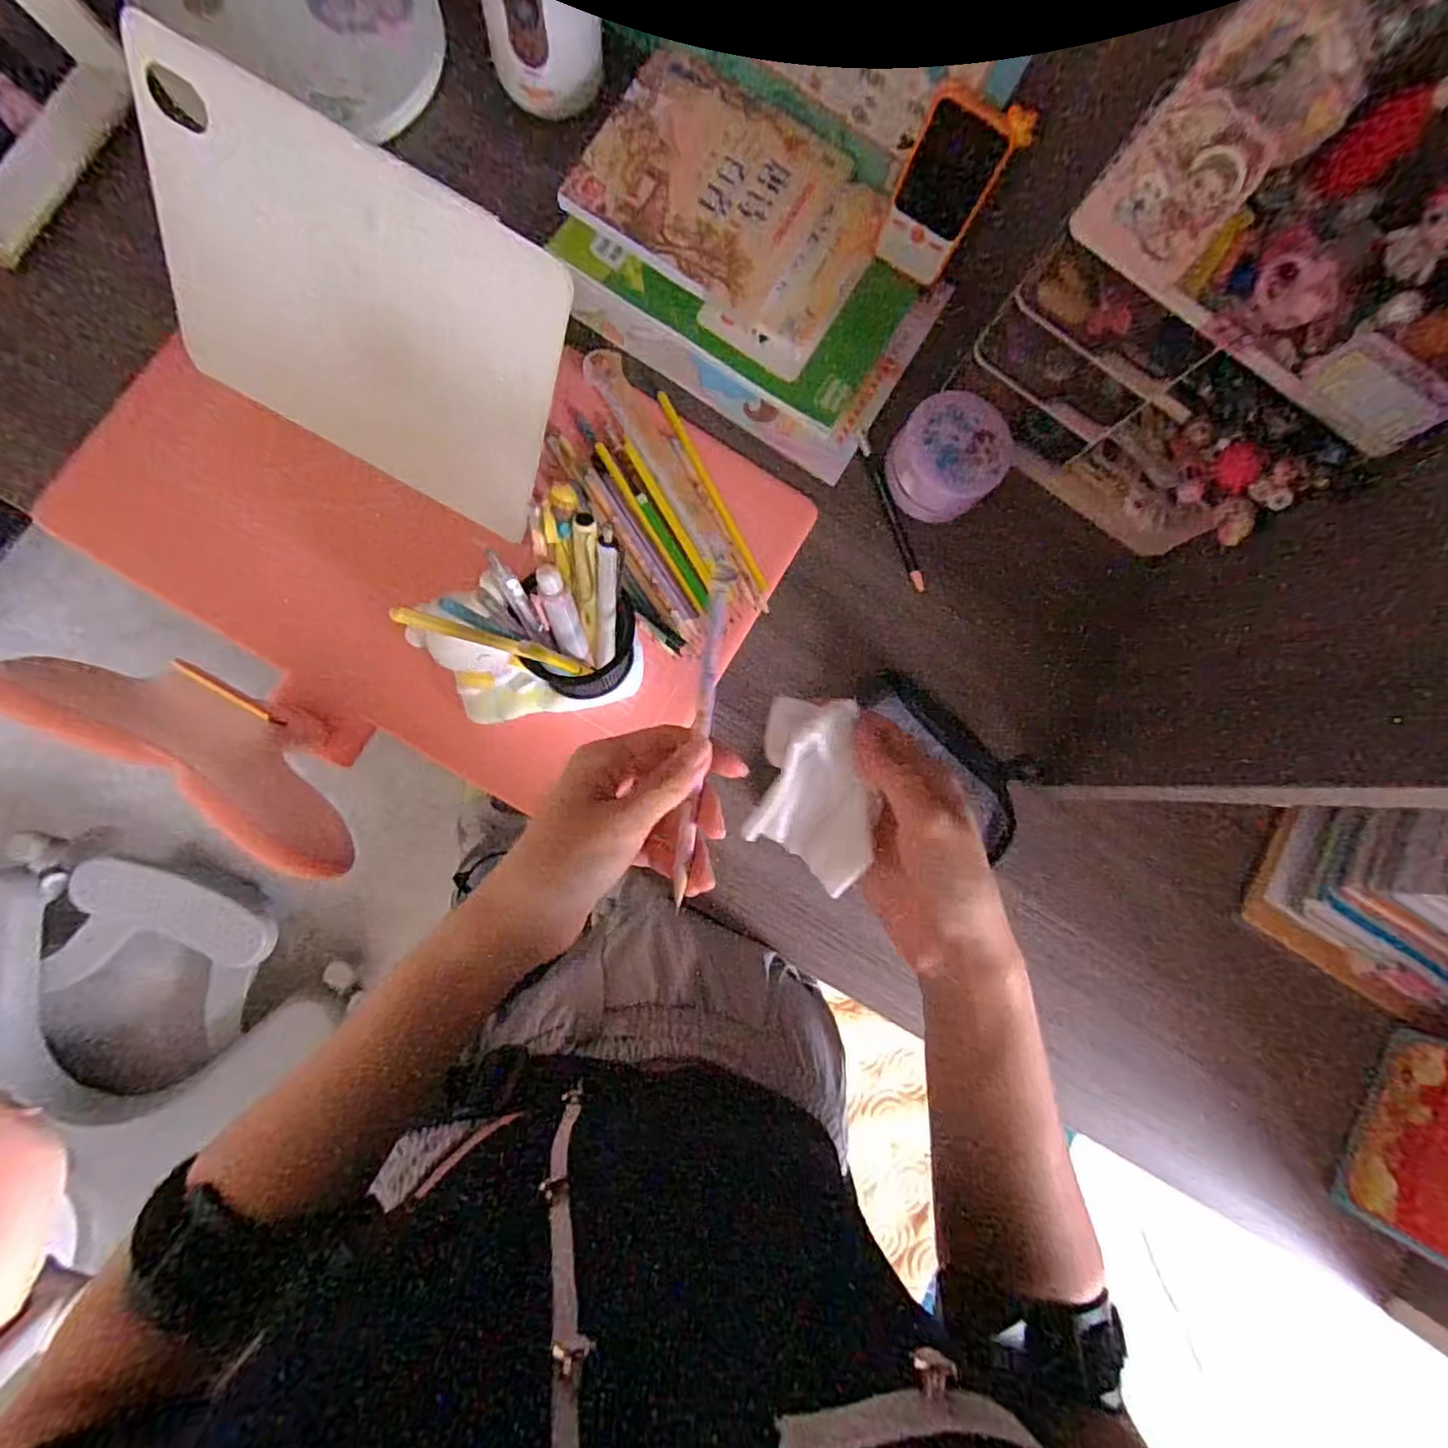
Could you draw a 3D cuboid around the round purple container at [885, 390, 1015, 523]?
[{"bbox_3d":[0.177,-0.210,0.522,0.084,0.063,0.082,1,85,-7],"label":"round purple container"}]

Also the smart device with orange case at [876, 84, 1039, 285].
[{"bbox_3d":[0.161,-0.392,0.480,0.069,0.117,0.015,39,66,2],"label":"smart device with orange case"}]

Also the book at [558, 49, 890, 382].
[{"bbox_3d":[0.006,-0.401,0.509,0.220,0.019,0.159,32,88,-9],"label":"book"}]

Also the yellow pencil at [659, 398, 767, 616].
[{"bbox_3d":[-0.006,-0.175,0.512,0.011,0.009,0.187,-27,89,-9],"label":"yellow pencil"}]

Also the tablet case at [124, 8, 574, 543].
[{"bbox_3d":[-0.233,-0.256,0.413,0.267,0.182,0.010,28,41,-2],"label":"tablet case"}]

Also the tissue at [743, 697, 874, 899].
[{"bbox_3d":[0.040,0.033,0.309,0.053,0.026,0.087,-3,85,-7],"label":"tissue"}]

